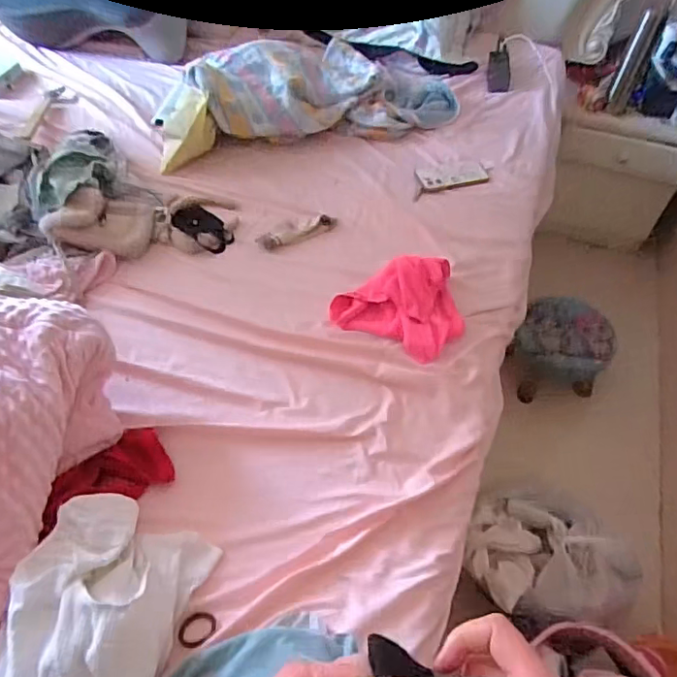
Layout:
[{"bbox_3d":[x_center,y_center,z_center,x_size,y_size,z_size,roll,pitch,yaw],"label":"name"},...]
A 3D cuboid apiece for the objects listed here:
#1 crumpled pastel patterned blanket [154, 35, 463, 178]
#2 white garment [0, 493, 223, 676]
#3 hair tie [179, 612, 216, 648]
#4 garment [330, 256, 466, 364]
[{"bbox_3d":[-0.071,-0.621,1.366,0.768,0.149,0.301,-12,55,-11],"label":"crumpled pastel patterned blanket"},{"bbox_3d":[-0.277,0.314,0.624,0.184,0.110,0.262,14,54,8],"label":"white garment"},{"bbox_3d":[-0.168,0.348,0.653,0.042,0.009,0.039,6,44,-12],"label":"hair tie"},{"bbox_3d":[0.121,-0.073,0.987,0.226,0.068,0.180,26,57,17],"label":"garment"}]

